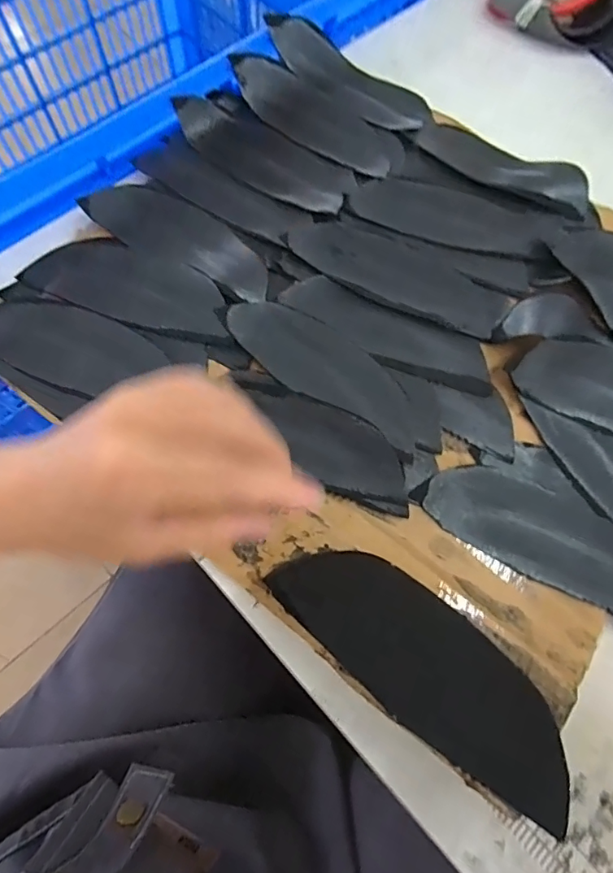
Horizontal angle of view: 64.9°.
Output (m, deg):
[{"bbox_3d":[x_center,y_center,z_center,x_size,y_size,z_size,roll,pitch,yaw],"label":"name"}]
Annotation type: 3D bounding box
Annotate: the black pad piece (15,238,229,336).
[{"bbox_3d":[-0.109,-0.098,0.300,0.129,0.017,0.048,19,67,6],"label":"black pad piece"}]

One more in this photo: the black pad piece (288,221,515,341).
[{"bbox_3d":[0.060,-0.104,0.309,0.139,0.009,0.045,28,71,6],"label":"black pad piece"}]

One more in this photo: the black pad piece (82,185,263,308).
[{"bbox_3d":[-0.078,-0.130,0.310,0.130,0.009,0.045,30,72,7],"label":"black pad piece"}]

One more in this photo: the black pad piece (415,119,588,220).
[{"bbox_3d":[0.141,-0.195,0.346,0.128,0.009,0.046,27,71,6],"label":"black pad piece"}]

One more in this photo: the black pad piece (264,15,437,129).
[{"bbox_3d":[0.032,-0.271,0.363,0.132,0.013,0.051,33,69,-2],"label":"black pad piece"}]

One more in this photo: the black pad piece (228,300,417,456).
[{"bbox_3d":[0.013,-0.042,0.283,0.128,0.010,0.044,32,72,8],"label":"black pad piece"}]

